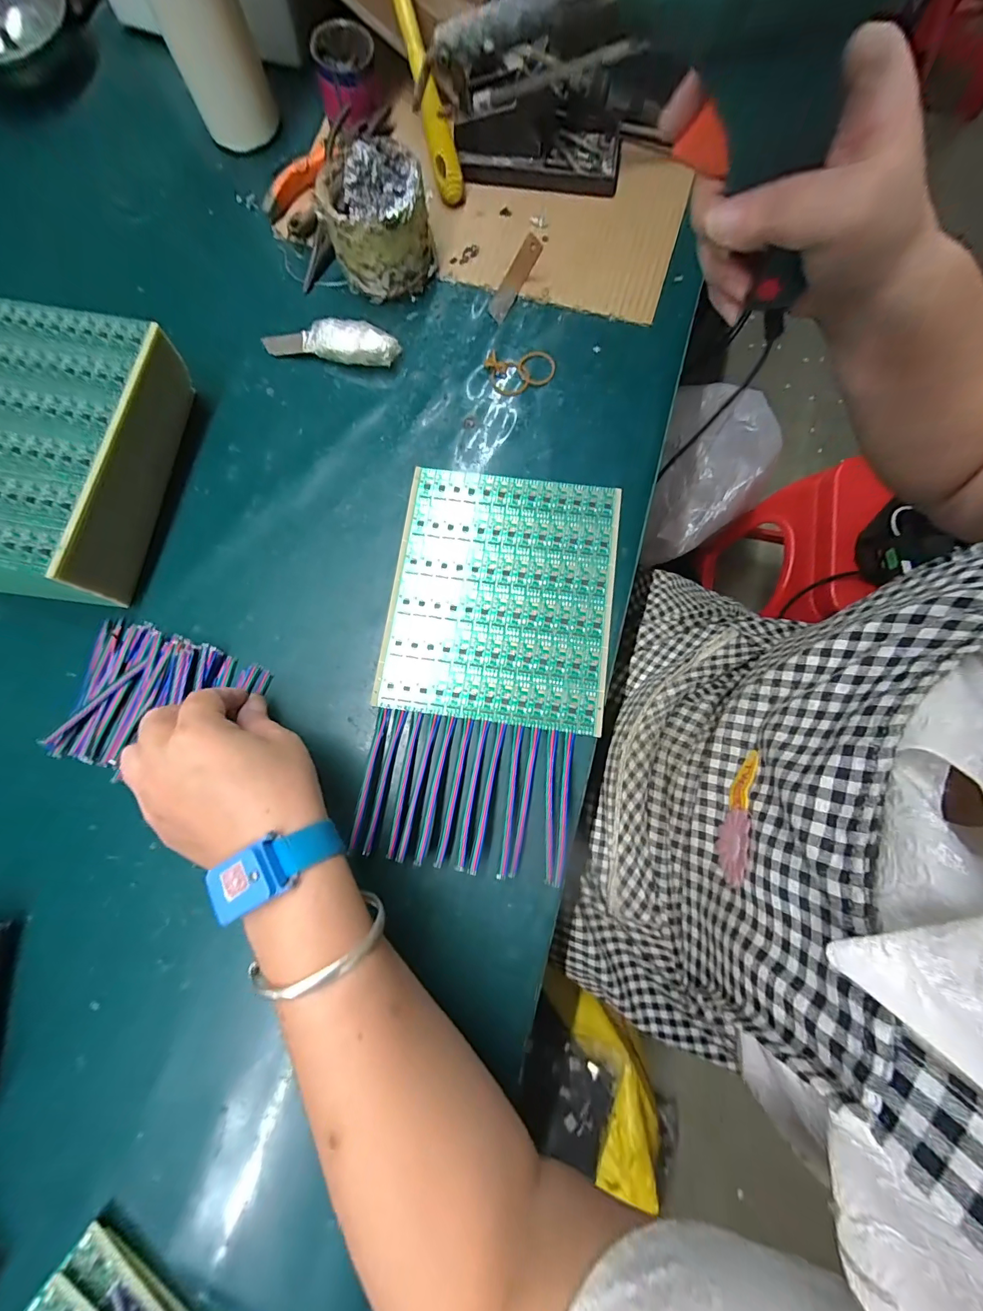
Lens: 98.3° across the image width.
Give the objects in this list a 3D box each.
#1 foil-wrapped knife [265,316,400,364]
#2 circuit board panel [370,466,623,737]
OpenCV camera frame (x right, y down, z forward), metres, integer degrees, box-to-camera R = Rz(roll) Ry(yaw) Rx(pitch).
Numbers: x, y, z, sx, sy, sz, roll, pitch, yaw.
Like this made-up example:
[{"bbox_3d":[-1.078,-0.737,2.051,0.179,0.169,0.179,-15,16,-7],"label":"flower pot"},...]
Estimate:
[{"bbox_3d":[-0.137,-0.263,0.356,0.117,0.024,0.026,13,79,3],"label":"foil-wrapped knife"},{"bbox_3d":[0.008,-0.047,0.322,0.163,0.004,0.190,8,79,2],"label":"circuit board panel"}]

